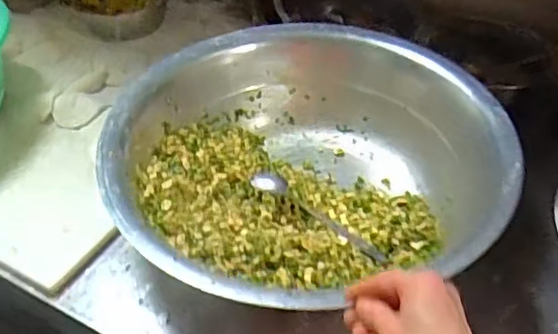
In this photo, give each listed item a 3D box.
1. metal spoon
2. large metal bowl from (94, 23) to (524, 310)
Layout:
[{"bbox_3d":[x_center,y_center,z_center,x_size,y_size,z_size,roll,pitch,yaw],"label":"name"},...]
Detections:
[{"bbox_3d":[0.049,0.060,0.769,0.194,0.030,0.032,27,49,26],"label":"metal spoon"},{"bbox_3d":[0.031,0.004,0.774,0.461,0.155,0.428,-12,44,-13],"label":"large metal bowl"}]

